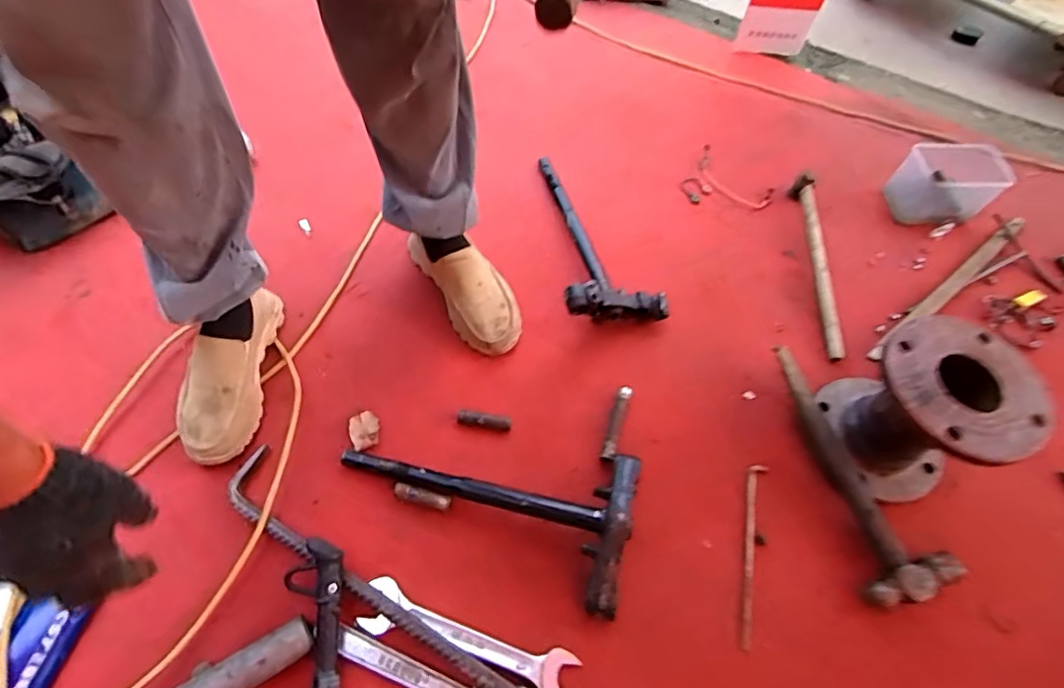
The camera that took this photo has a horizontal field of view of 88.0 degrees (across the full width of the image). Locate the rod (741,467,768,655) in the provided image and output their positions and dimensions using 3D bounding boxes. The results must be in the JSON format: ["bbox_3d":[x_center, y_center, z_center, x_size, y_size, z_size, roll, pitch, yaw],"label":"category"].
[{"bbox_3d":[0.290,0.269,0.726,0.024,0.007,0.231,16,60,7],"label":"rod"}]

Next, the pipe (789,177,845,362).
[{"bbox_3d":[0.513,-0.150,0.992,0.036,0.028,0.413,8,60,2],"label":"pipe"}]

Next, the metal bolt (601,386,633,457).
[{"bbox_3d":[0.124,0.114,0.807,0.019,0.017,0.115,18,60,8],"label":"metal bolt"}]

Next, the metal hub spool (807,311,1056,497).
[{"bbox_3d":[0.497,0.095,0.726,0.164,0.213,0.179,1,60,-2],"label":"metal hub spool"}]

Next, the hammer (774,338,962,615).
[{"bbox_3d":[0.447,0.167,0.774,0.102,0.043,0.360,-6,60,-6],"label":"hammer"}]

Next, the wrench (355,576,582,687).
[{"bbox_3d":[-0.077,0.355,0.657,0.270,0.012,0.059,19,61,8],"label":"wrench"}]

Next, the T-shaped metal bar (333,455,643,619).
[{"bbox_3d":[-0.065,0.200,0.721,0.384,0.067,0.195,13,60,5],"label":"T-shaped metal bar"}]

